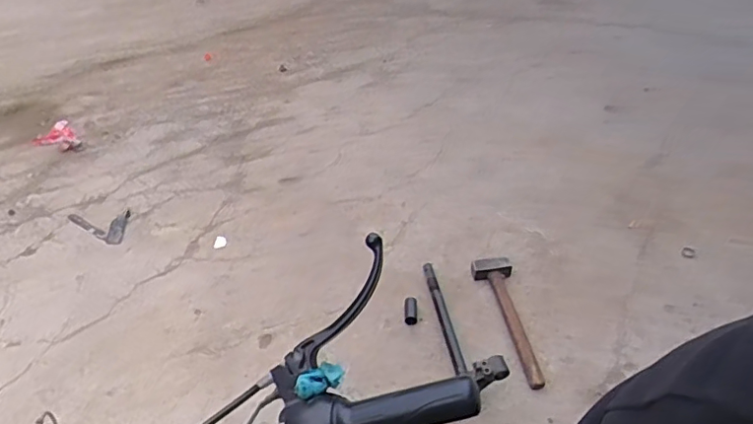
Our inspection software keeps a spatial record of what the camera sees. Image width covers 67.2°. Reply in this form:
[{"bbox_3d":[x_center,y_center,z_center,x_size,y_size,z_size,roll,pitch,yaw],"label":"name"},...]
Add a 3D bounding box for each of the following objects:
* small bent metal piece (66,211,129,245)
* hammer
[{"bbox_3d":[-0.725,0.024,1.525,0.202,0.006,0.110,25,47,25],"label":"small bent metal piece"},{"bbox_3d":[0.285,0.223,1.221,0.097,0.041,0.331,-4,42,-4],"label":"hammer"}]

